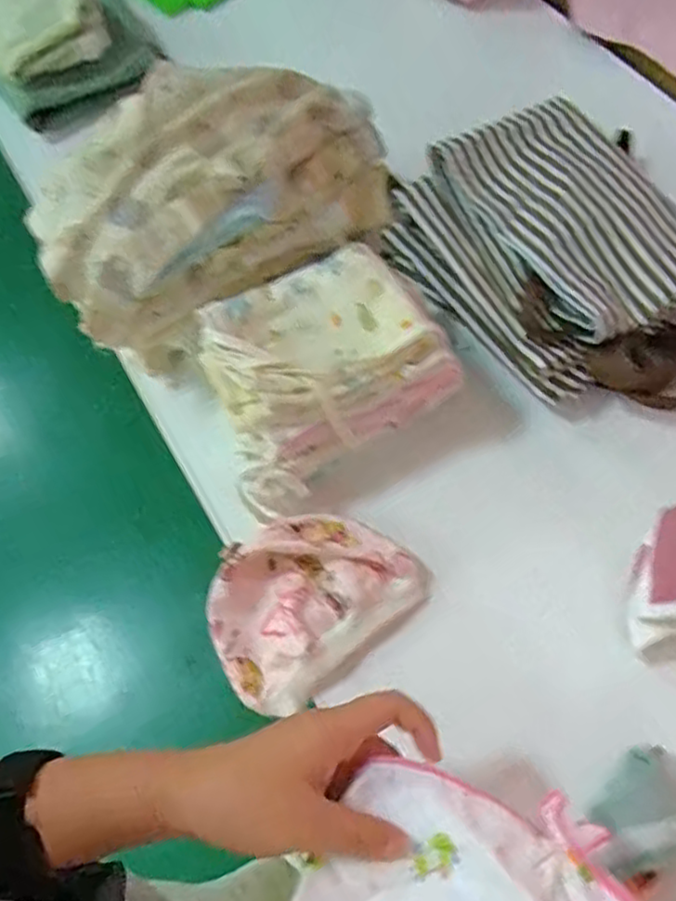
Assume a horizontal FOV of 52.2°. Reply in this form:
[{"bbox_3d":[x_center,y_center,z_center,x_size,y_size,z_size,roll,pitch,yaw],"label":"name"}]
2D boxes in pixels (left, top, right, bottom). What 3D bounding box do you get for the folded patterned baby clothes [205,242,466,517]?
[{"bbox_3d":[-0.016,-0.059,0.497,0.168,0.075,0.123,-31,66,-11],"label":"folded patterned baby clothes"}]

